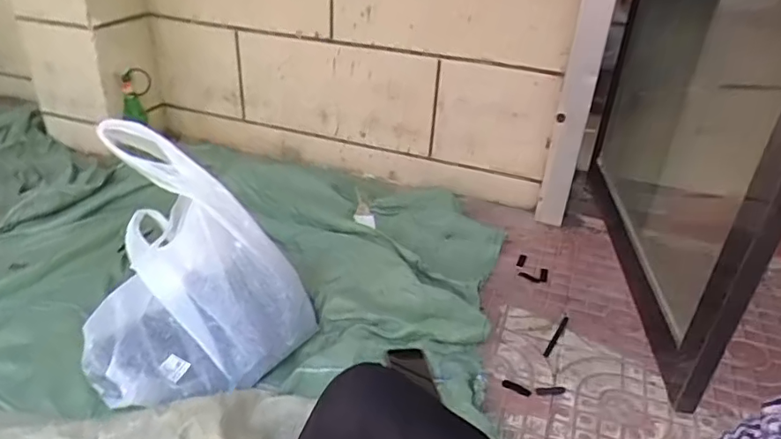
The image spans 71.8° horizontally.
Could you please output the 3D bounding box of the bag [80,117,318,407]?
[{"bbox_3d":[-0.377,0.041,1.062,0.403,0.368,0.507,-6,33,-13],"label":"bag"}]

